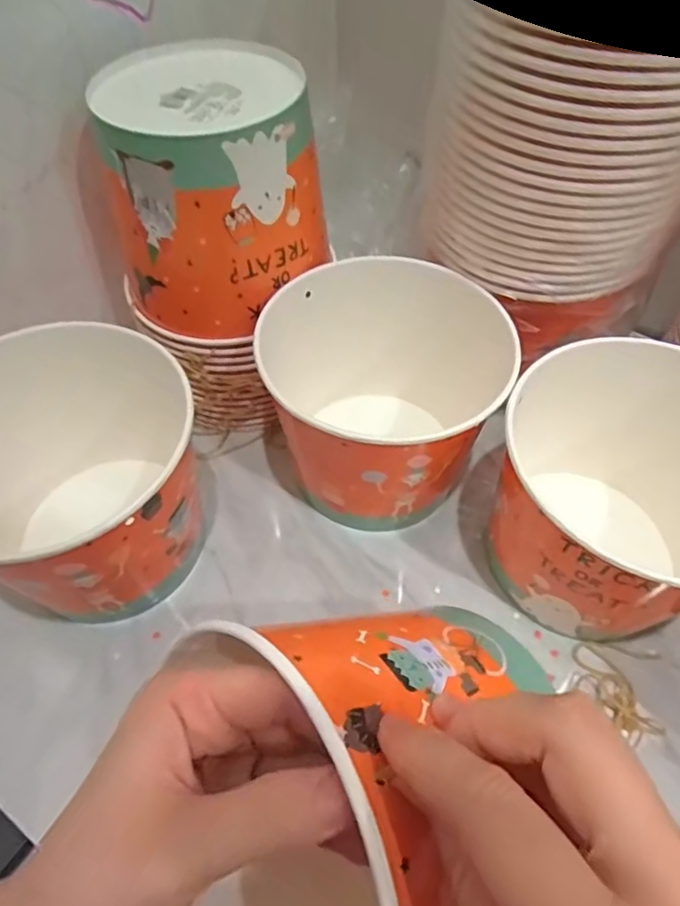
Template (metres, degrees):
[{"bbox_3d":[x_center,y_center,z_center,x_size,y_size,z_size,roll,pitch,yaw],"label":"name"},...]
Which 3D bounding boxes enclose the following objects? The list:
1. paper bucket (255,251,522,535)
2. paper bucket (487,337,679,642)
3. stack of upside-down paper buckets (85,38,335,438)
[{"bbox_3d":[0.035,-0.036,0.415,0.142,0.136,0.152,0,53,-1],"label":"paper bucket"},{"bbox_3d":[0.184,0.033,0.370,0.176,0.135,0.161,-24,57,-18],"label":"paper bucket"},{"bbox_3d":[-0.092,-0.142,0.420,0.144,0.224,0.135,26,57,18],"label":"stack of upside-down paper buckets"}]

